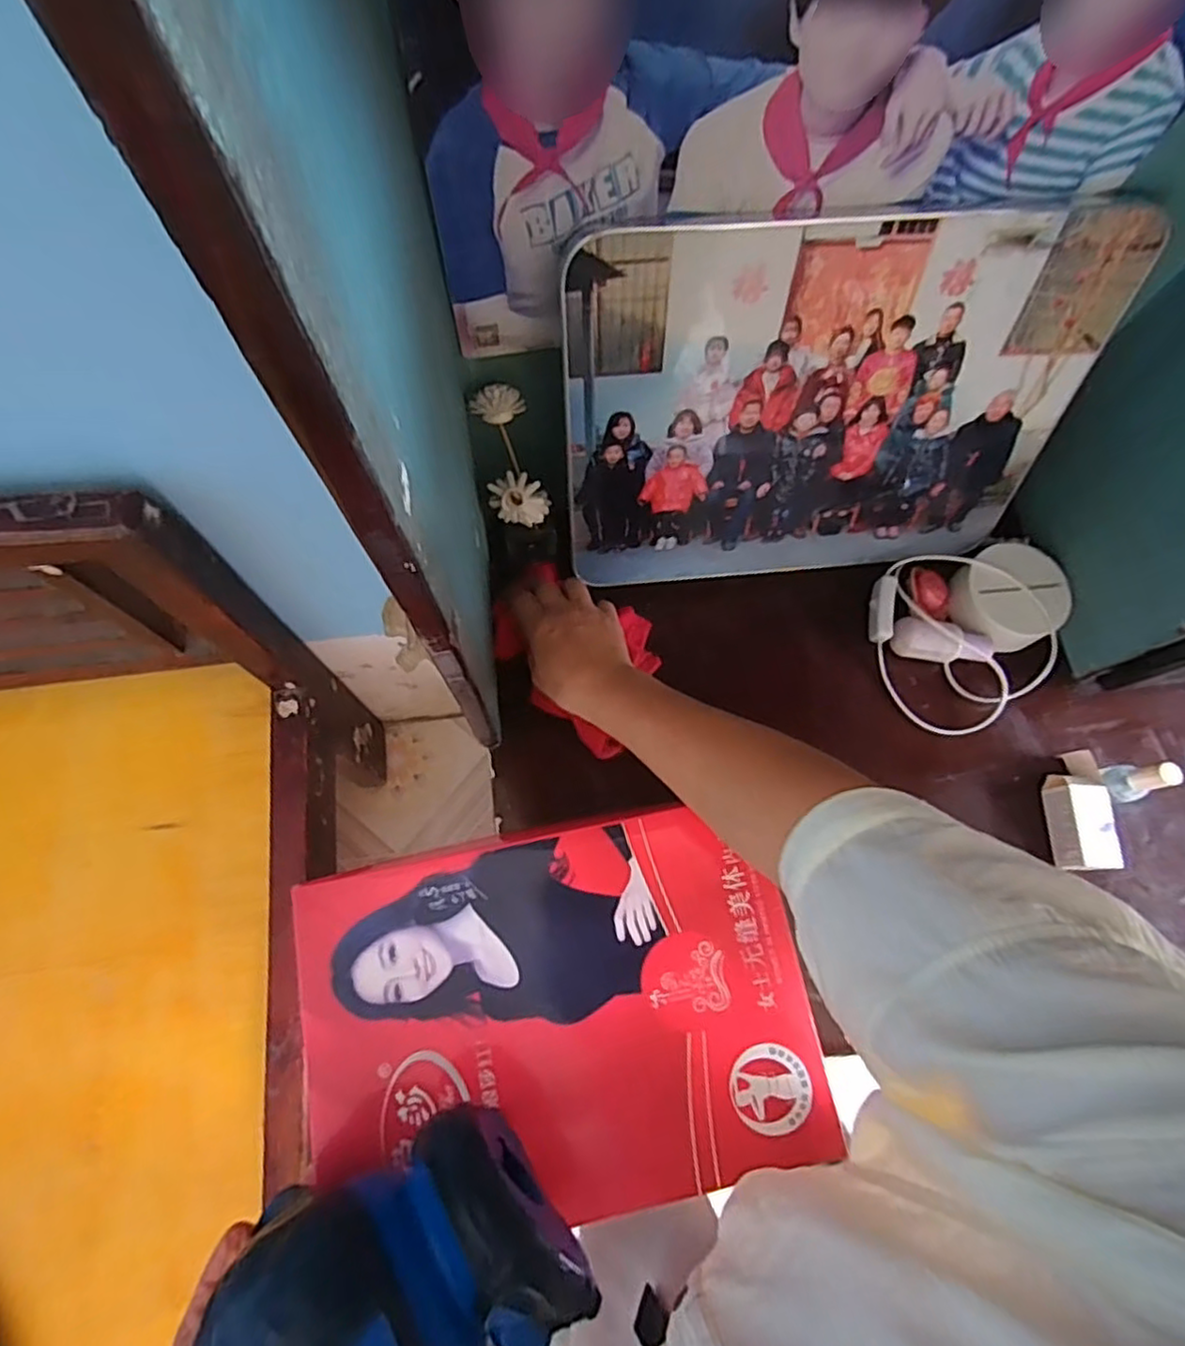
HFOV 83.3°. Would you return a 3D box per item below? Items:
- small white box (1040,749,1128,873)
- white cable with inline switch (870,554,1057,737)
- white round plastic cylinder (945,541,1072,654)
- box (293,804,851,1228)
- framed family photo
[{"bbox_3d":[0.409,0.114,0.561,0.032,0.041,0.099,5,70,-1],"label":"small white box"},{"bbox_3d":[0.323,-0.031,0.605,0.144,0.051,0.158,1,70,-2],"label":"white cable with inline switch"},{"bbox_3d":[0.390,-0.070,0.622,0.105,0.037,0.094,-38,76,-15],"label":"white round plastic cylinder"},{"bbox_3d":[-0.023,0.230,0.455,0.334,0.033,0.236,-9,70,-6],"label":"box"},{"bbox_3d":[0.178,-0.194,0.519,0.390,0.292,0.018,-7,54,-2],"label":"framed family photo"}]

